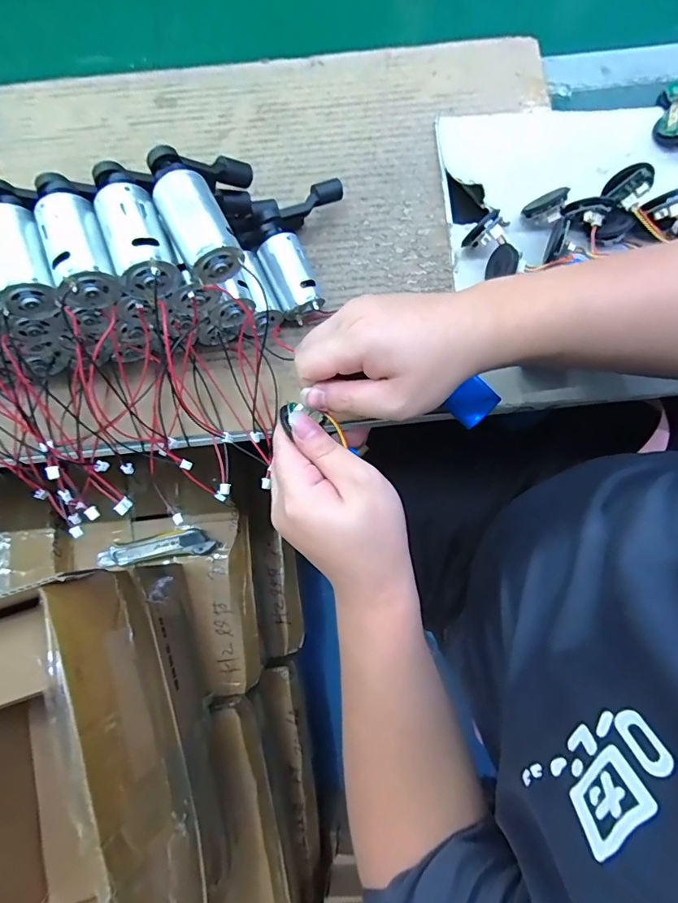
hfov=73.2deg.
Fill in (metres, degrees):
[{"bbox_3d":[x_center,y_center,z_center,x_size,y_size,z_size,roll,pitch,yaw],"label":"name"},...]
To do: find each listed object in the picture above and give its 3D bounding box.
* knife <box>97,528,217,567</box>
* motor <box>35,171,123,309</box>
[{"bbox_3d":[-0.240,0.128,0.610,0.147,0.026,0.035,-8,79,-1],"label":"knife"},{"bbox_3d":[-0.161,-0.131,0.279,0.033,0.029,0.083,-23,79,-3],"label":"motor"}]

